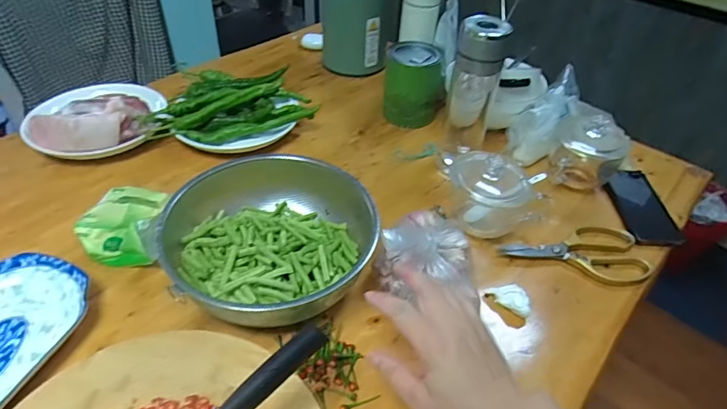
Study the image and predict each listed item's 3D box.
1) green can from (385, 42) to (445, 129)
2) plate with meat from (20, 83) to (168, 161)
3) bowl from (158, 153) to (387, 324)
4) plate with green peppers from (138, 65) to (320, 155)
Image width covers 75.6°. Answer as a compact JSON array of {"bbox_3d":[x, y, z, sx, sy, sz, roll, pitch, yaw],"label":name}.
[{"bbox_3d":[0.091,-0.213,0.838,0.103,0.124,0.080,3,42,-1],"label":"green can"},{"bbox_3d":[-0.433,-0.148,0.757,0.200,0.055,0.161,-12,45,-17],"label":"plate with meat"},{"bbox_3d":[-0.108,0.043,0.565,0.239,0.072,0.208,-9,44,-14],"label":"bowl"},{"bbox_3d":[-0.218,-0.165,0.807,0.253,0.058,0.189,2,42,-2],"label":"plate with green peppers"}]

